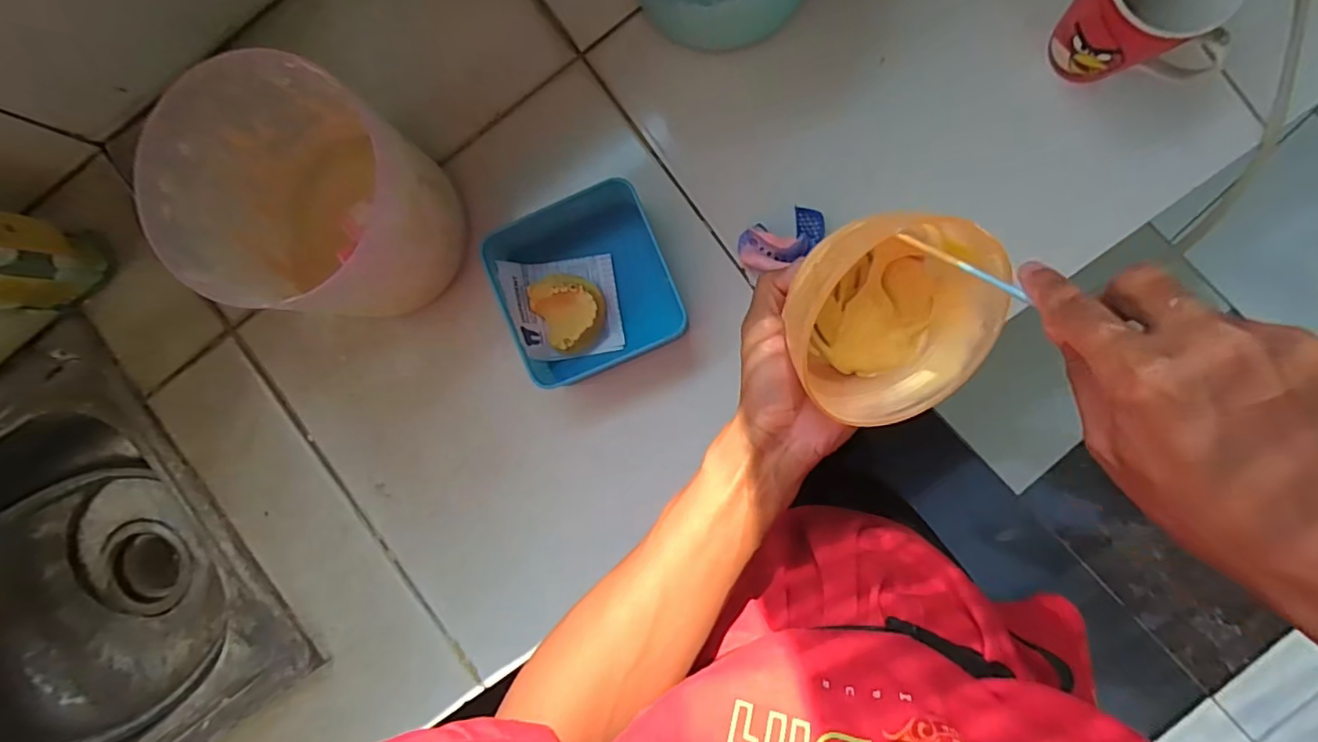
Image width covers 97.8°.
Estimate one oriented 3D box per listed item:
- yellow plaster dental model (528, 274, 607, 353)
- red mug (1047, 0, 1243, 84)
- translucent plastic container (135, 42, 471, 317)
[{"bbox_3d":[-0.074,-0.051,0.478,0.054,0.029,0.064,-30,90,4],"label":"yellow plaster dental model"},{"bbox_3d":[0.349,-0.253,0.414,0.108,0.089,0.074,42,94,2],"label":"red mug"},{"bbox_3d":[-0.248,-0.125,0.438,0.158,0.142,0.162,11,92,3],"label":"translucent plastic container"}]

